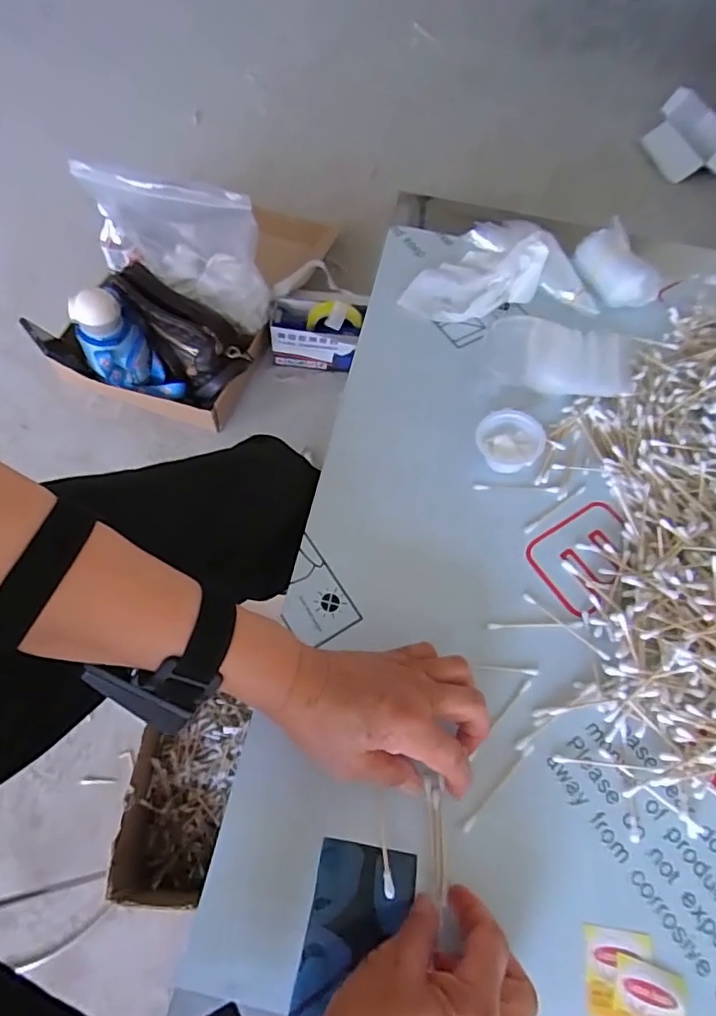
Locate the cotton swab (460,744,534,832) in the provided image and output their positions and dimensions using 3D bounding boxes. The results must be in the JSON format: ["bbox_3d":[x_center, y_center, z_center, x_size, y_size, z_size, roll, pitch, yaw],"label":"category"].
[{"bbox_3d":[0.093,0.184,0.372,0.071,0.004,0.006,-42,70,-16],"label":"cotton swab"}]

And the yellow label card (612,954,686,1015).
[{"bbox_3d":[0.167,0.289,0.323,0.039,0.004,0.044,15,62,9],"label":"yellow label card"}]

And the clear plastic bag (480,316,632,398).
[{"bbox_3d":[0.188,-0.143,0.529,0.137,0.022,0.073,5,65,5],"label":"clear plastic bag"}]

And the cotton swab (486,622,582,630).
[{"bbox_3d":[0.133,0.088,0.423,0.072,0.004,0.005,-2,65,1],"label":"cotton swab"}]

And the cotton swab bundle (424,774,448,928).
[{"bbox_3d":[0.050,0.211,0.352,0.009,0.005,0.078,-3,65,1],"label":"cotton swab bundle"}]

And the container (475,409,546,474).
[{"bbox_3d":[0.129,-0.057,0.479,0.053,0.024,0.050,-1,65,2],"label":"container"}]

